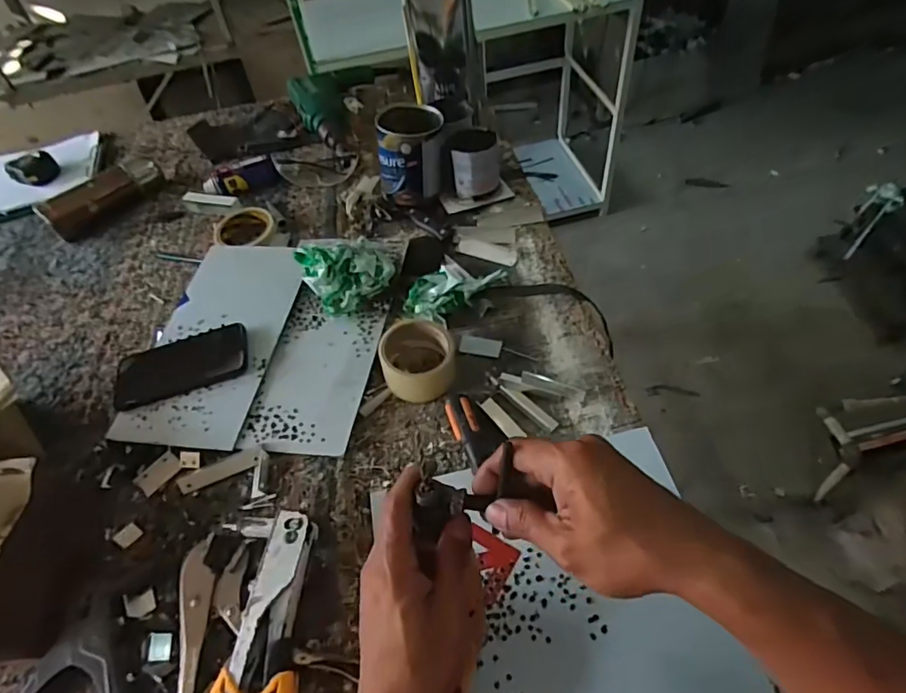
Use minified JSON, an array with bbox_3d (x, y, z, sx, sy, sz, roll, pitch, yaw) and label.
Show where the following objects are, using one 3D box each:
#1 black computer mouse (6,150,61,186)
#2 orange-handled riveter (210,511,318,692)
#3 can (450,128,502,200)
[{"bbox_3d":[-0.796,-0.336,0.998,0.080,0.040,0.049,-32,56,-19],"label":"black computer mouse"},{"bbox_3d":[-0.168,0.266,0.446,0.075,0.045,0.239,-3,52,2],"label":"orange-handled riveter"},{"bbox_3d":[0.034,-0.279,0.802,0.076,0.078,0.066,-3,52,2],"label":"can"}]

